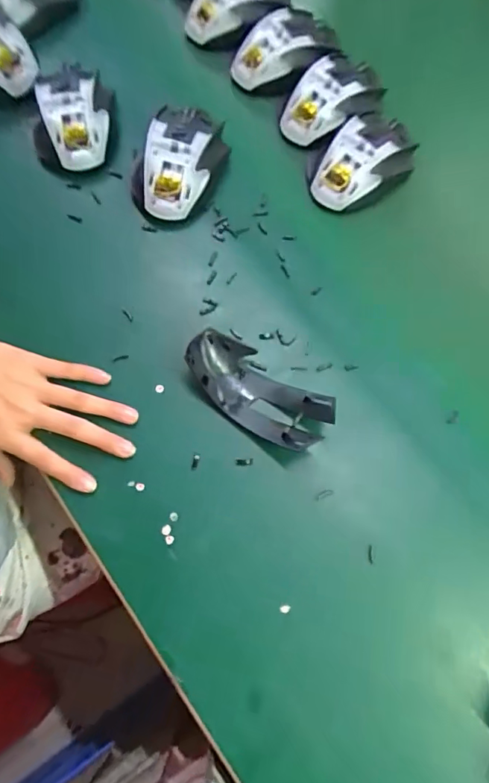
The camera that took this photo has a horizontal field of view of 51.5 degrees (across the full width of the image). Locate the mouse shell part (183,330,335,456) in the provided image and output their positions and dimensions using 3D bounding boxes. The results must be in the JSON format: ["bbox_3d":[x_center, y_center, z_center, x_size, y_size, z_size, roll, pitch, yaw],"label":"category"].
[{"bbox_3d":[0.010,-0.001,0.391,0.116,0.035,0.053,35,74,10],"label":"mouse shell part"}]

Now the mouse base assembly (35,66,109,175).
[{"bbox_3d":[-0.155,-0.251,0.466,0.054,0.036,0.097,-14,72,-6],"label":"mouse base assembly"}]

